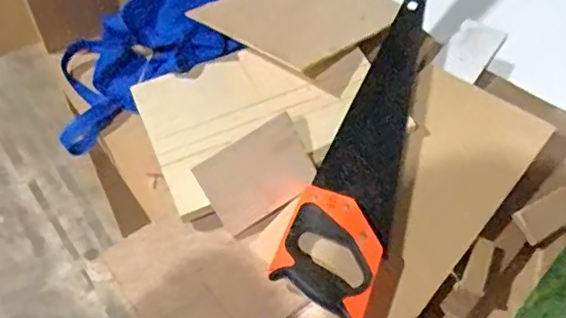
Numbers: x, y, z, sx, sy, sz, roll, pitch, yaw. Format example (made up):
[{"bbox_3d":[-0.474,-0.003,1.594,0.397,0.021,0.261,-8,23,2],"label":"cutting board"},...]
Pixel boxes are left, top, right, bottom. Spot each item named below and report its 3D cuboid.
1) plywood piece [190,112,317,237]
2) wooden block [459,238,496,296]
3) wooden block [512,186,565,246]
[{"bbox_3d":[-0.028,0.018,0.680,0.125,0.097,0.011,-32,25,-7],"label":"plywood piece"},{"bbox_3d":[0.220,0.120,0.661,0.026,0.014,0.066,21,54,18],"label":"wooden block"},{"bbox_3d":[0.319,0.068,0.710,0.093,0.012,0.042,-24,69,-21],"label":"wooden block"}]

